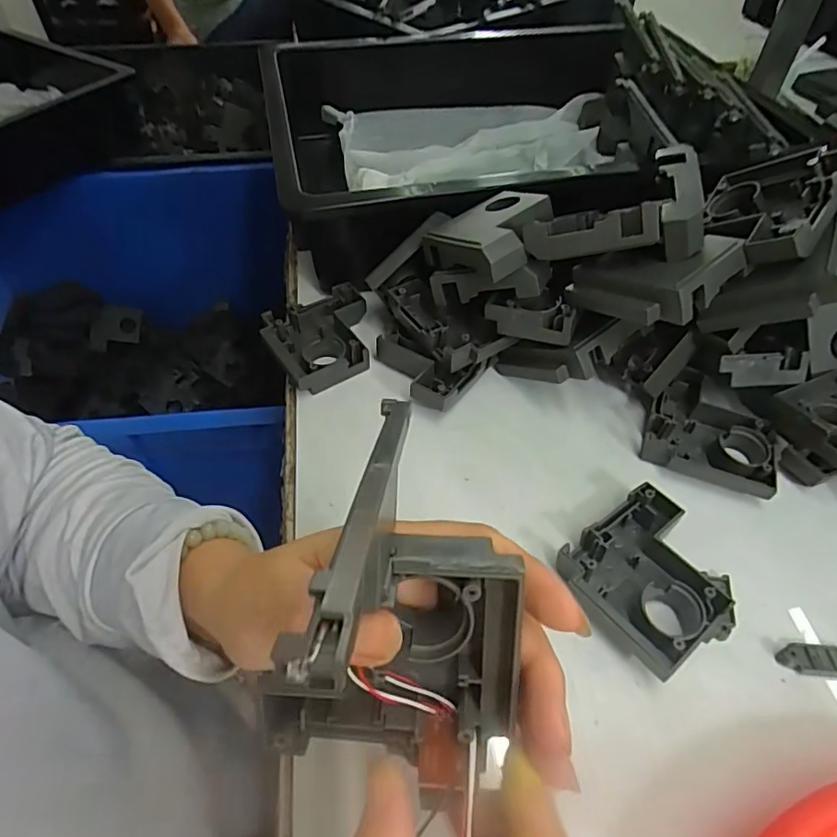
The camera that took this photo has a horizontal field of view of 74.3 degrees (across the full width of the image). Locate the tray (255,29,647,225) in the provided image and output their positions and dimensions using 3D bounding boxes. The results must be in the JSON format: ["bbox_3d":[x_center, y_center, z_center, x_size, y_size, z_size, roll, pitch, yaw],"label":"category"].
[{"bbox_3d":[0.064,-0.265,0.530,0.369,0.095,0.328,-11,52,-8],"label":"tray"}]

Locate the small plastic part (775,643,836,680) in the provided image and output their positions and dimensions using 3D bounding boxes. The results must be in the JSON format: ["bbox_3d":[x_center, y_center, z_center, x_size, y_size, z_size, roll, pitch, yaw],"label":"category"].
[{"bbox_3d":[0.203,0.123,0.282,0.035,0.007,0.017,5,51,4],"label":"small plastic part"}]

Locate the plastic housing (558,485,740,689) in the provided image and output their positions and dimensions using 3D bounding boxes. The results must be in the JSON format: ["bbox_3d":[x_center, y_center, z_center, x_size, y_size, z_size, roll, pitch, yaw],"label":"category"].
[{"bbox_3d":[0.125,0.087,0.299,0.078,0.025,0.079,-27,56,-20],"label":"plastic housing"}]

